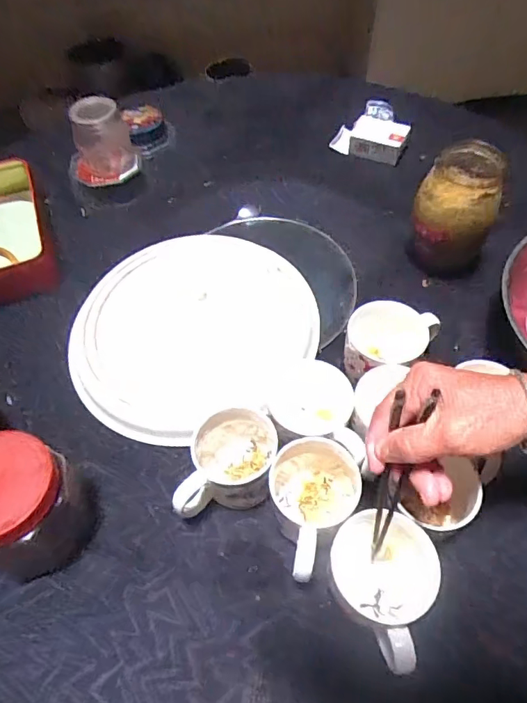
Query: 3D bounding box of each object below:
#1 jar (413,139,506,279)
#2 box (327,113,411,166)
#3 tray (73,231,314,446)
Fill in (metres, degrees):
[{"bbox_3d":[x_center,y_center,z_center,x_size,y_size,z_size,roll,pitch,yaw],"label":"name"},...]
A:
[{"bbox_3d":[0.248,-0.179,0.630,0.098,0.148,0.088,15,56,12],"label":"jar"},{"bbox_3d":[0.186,-0.375,0.839,0.126,0.039,0.081,16,57,13],"label":"box"},{"bbox_3d":[-0.088,-0.035,0.607,0.309,0.041,0.282,-25,58,-16],"label":"tray"}]

